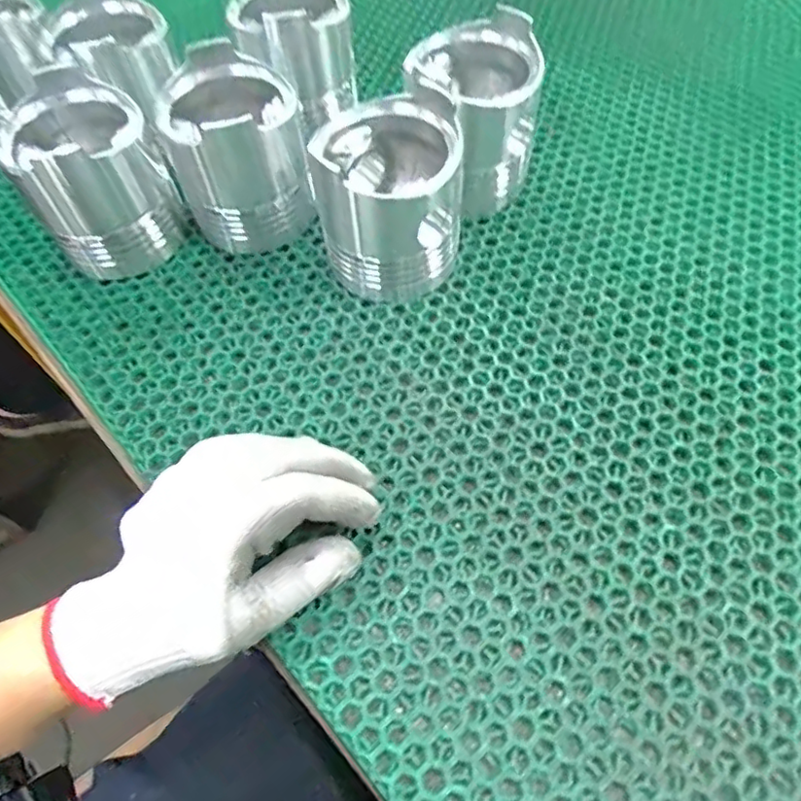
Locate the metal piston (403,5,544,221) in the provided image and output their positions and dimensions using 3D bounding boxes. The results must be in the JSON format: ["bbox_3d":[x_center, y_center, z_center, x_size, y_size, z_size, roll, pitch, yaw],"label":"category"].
[{"bbox_3d":[0.048,-0.187,0.401,0.078,0.097,0.085,3,60,6],"label":"metal piston"}]

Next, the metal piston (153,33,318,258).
[{"bbox_3d":[-0.103,-0.161,0.397,0.085,0.093,0.087,-20,60,-8],"label":"metal piston"}]

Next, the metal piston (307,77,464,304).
[{"bbox_3d":[-0.007,-0.120,0.367,0.085,0.088,0.082,-3,60,2],"label":"metal piston"}]

